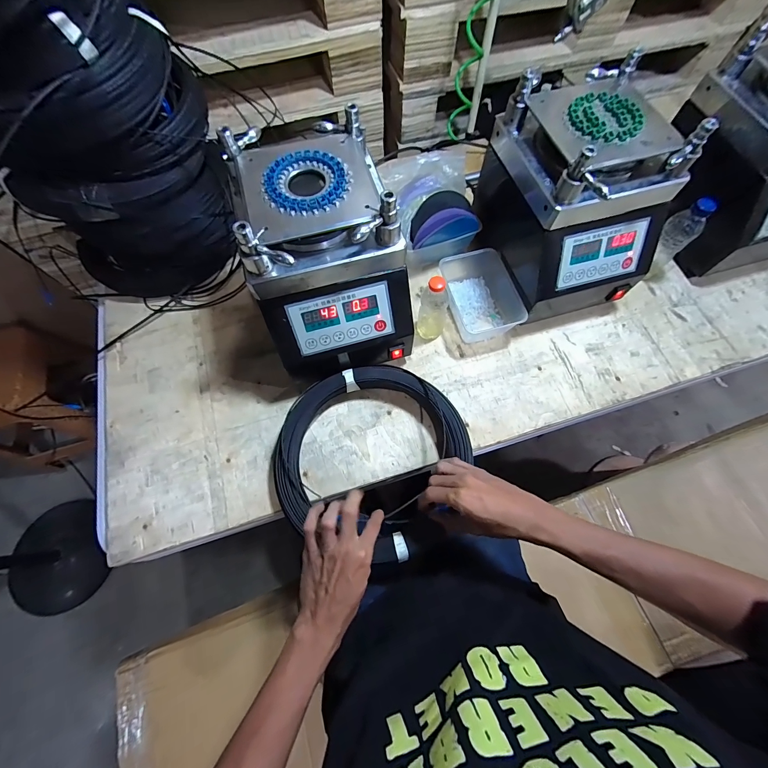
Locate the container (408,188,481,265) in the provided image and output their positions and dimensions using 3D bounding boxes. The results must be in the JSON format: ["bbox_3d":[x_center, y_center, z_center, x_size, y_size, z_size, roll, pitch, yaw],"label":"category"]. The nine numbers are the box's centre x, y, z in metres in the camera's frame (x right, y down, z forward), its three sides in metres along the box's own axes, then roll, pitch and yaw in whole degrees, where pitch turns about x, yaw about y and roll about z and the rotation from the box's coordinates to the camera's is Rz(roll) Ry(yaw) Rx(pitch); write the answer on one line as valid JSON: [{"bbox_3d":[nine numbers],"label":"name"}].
[{"bbox_3d":[0.112,-0.310,0.676,0.146,0.110,0.081,-16,70,-6],"label":"container"}]

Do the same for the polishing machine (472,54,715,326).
[{"bbox_3d":[0.324,-0.305,0.590,0.219,0.281,0.278,-14,69,-5],"label":"polishing machine"}]

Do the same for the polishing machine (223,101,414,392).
[{"bbox_3d":[-0.091,-0.192,0.525,0.213,0.233,0.270,-16,70,-6],"label":"polishing machine"}]

